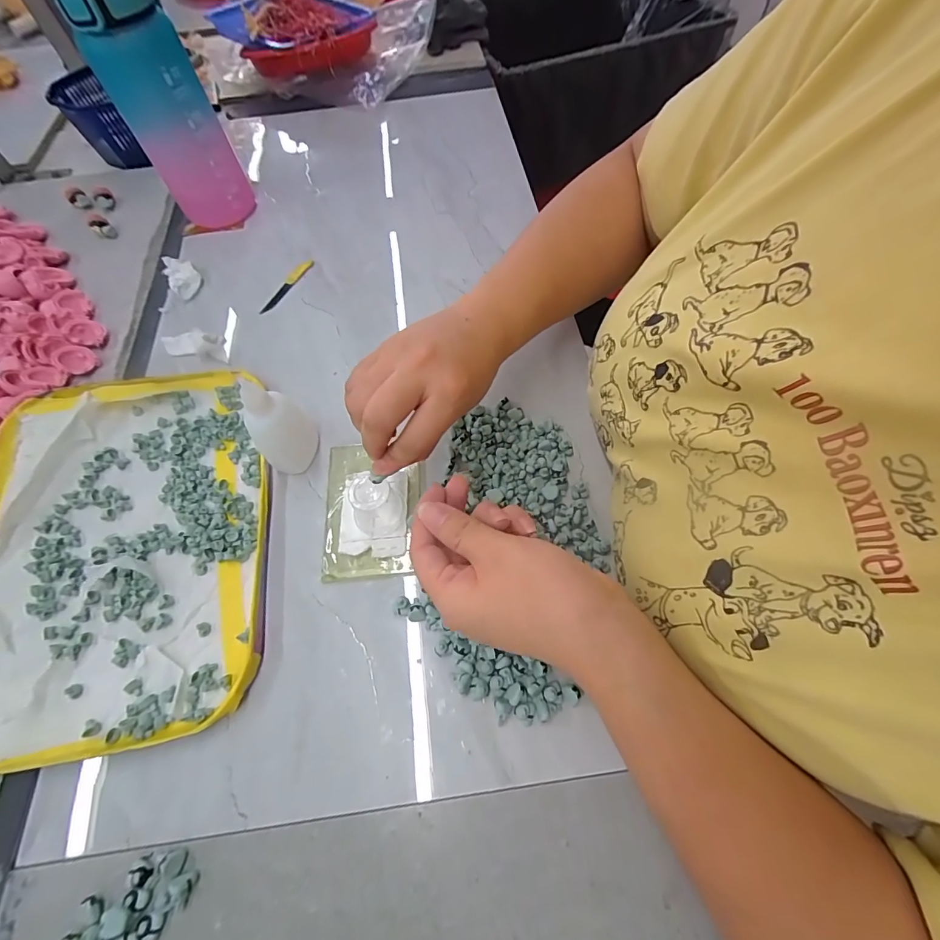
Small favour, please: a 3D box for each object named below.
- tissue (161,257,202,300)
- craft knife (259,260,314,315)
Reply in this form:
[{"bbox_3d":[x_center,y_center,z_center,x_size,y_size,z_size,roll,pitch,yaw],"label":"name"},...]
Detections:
[{"bbox_3d":[-0.298,-0.201,0.448,0.030,0.016,0.052,-37,68,-16],"label":"tissue"},{"bbox_3d":[-0.187,-0.188,0.443,0.013,0.005,0.081,23,66,15],"label":"craft knife"}]

